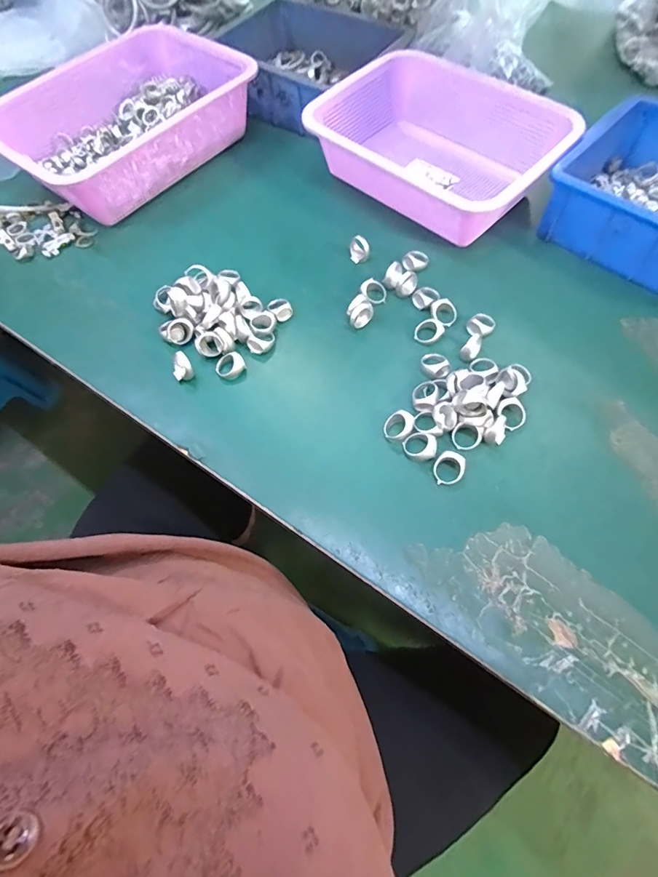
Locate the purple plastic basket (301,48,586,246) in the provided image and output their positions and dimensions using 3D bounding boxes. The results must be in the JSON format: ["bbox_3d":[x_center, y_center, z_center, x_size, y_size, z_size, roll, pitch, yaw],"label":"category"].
[{"bbox_3d":[0.125,-0.340,0.495,0.266,0.077,0.192,41,73,20],"label":"purple plastic basket"}]

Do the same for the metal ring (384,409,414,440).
[{"bbox_3d":[0.061,-0.012,0.374,0.026,0.007,0.026,-3,85,29],"label":"metal ring"}]

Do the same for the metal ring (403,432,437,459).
[{"bbox_3d":[0.078,0.006,0.366,0.028,0.010,0.022,8,65,7],"label":"metal ring"}]

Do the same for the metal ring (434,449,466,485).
[{"bbox_3d":[0.100,0.026,0.357,0.024,0.013,0.028,28,70,16],"label":"metal ring"}]

